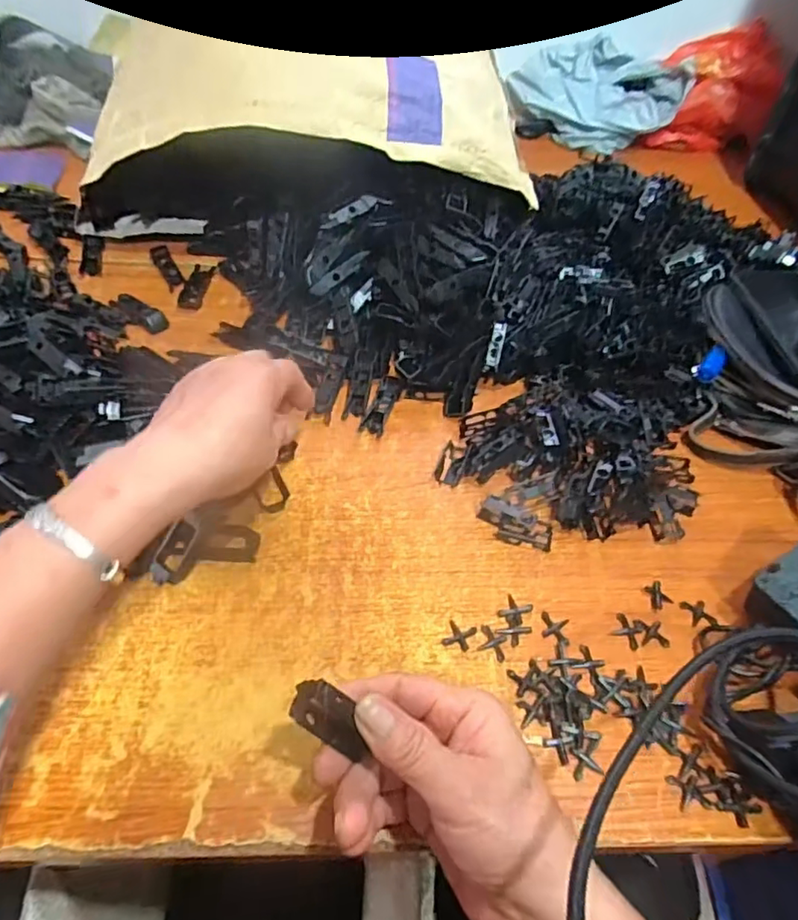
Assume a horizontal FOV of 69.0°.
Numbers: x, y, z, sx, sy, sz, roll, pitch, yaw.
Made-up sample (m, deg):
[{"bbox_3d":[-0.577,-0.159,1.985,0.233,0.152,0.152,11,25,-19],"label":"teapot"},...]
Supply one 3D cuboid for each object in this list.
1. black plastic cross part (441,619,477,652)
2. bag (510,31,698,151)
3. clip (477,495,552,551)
[{"bbox_3d":[0.038,0.110,0.365,0.017,0.004,0.018,22,51,12],"label":"black plastic cross part"},{"bbox_3d":[0.301,-0.560,0.884,0.242,0.093,0.180,24,52,14],"label":"bag"},{"bbox_3d":[0.083,0.046,0.414,0.054,0.013,0.027,26,52,16],"label":"clip"}]

